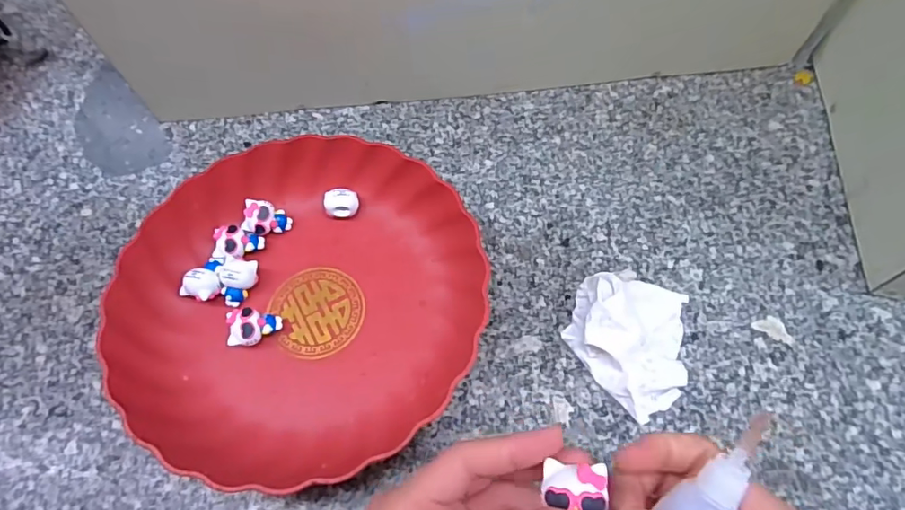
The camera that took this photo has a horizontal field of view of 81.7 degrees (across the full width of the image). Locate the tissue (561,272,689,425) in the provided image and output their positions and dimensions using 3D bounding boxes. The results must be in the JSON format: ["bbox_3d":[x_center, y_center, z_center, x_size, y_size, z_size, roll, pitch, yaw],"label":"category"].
[{"bbox_3d":[0.127,0.051,0.358,0.085,0.029,0.092,-36,67,-16],"label":"tissue"}]

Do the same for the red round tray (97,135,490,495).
[{"bbox_3d":[-0.104,0.027,0.365,0.233,0.051,0.234,-1,62,1],"label":"red round tray"}]

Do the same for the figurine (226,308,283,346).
[{"bbox_3d":[-0.137,0.050,0.364,0.033,0.022,0.022,-10,62,-4],"label":"figurine"}]

